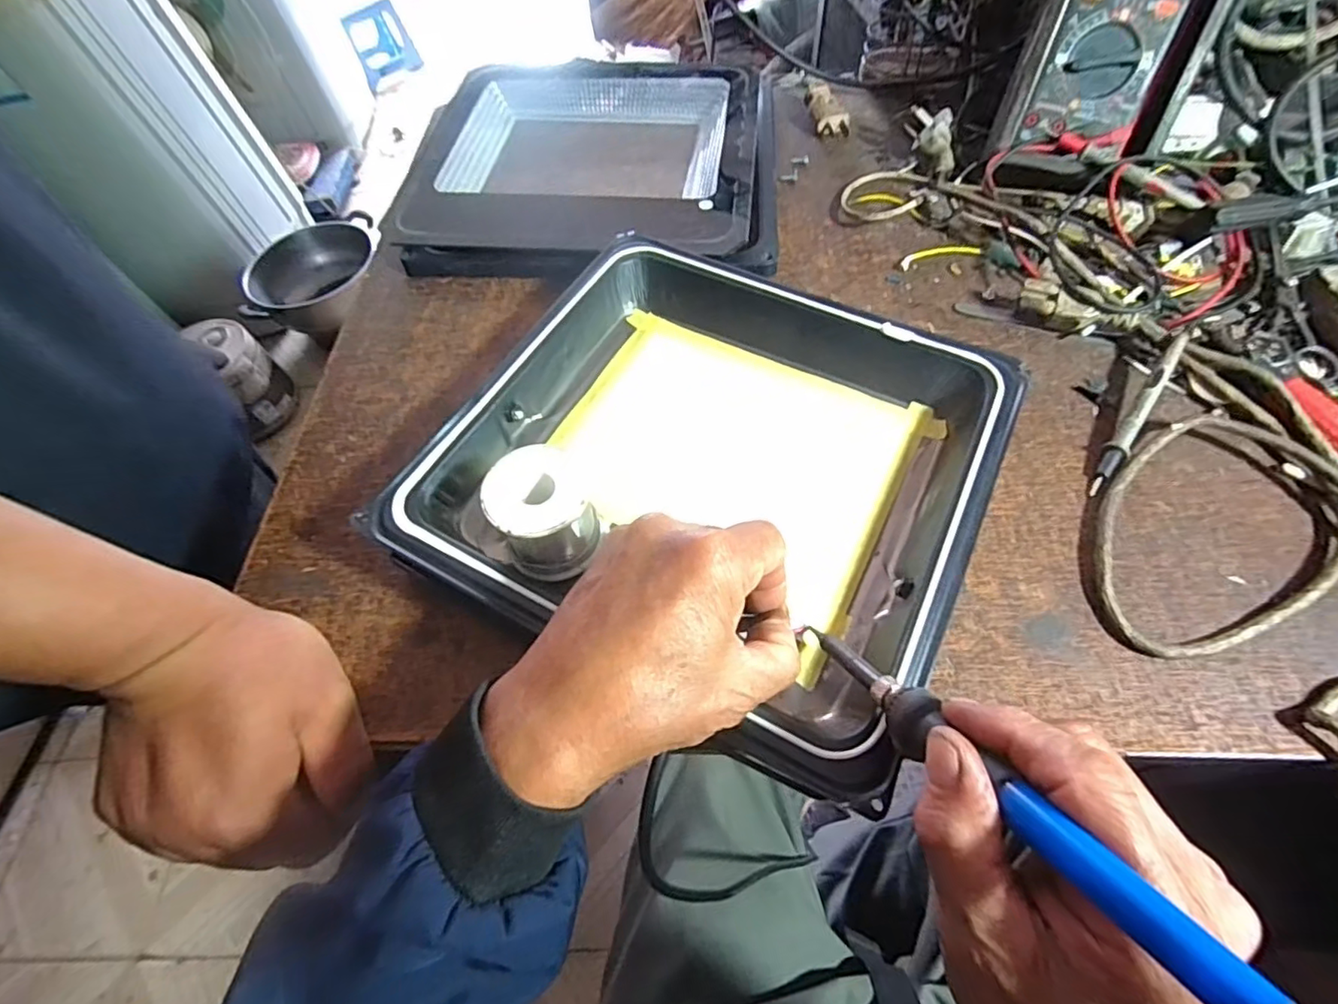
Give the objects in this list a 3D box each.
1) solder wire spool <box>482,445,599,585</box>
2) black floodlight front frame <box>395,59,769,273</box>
[{"bbox_3d":[-0.062,0.006,0.299,0.047,0.050,0.051,-2,60,3],"label":"solder wire spool"},{"bbox_3d":[-0.054,-0.286,0.493,0.277,0.032,0.274,2,60,5],"label":"black floodlight front frame"}]

